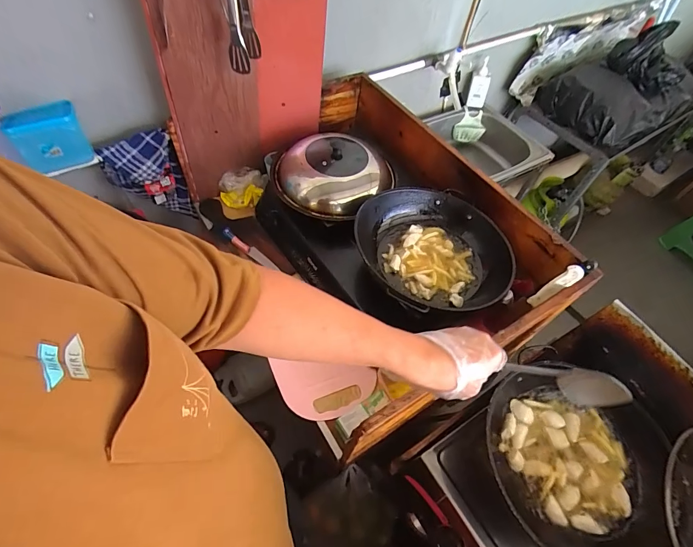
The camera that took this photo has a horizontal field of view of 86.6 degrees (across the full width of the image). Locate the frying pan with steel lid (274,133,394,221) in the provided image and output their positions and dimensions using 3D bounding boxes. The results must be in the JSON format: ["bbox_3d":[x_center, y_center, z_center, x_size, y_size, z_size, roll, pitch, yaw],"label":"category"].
[{"bbox_3d":[-0.032,-0.261,0.930,0.248,0.094,0.273,39,60,20],"label":"frying pan with steel lid"}]

